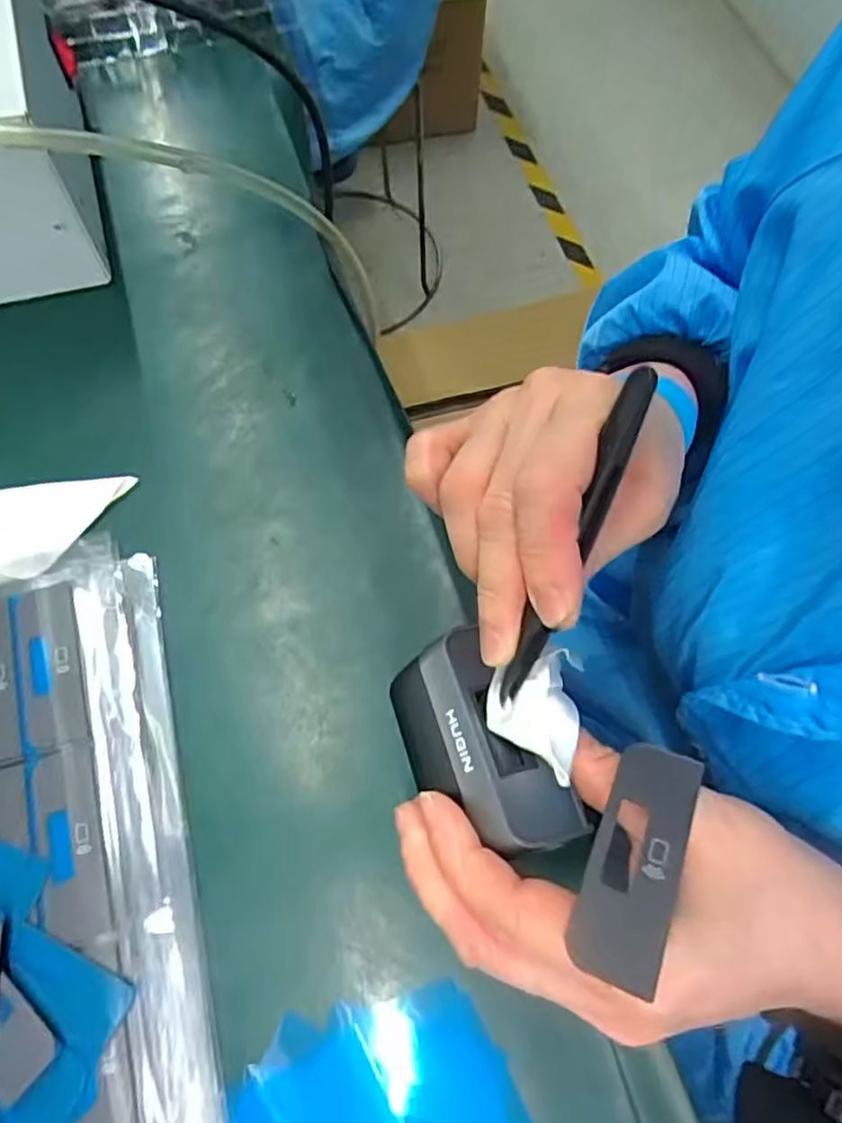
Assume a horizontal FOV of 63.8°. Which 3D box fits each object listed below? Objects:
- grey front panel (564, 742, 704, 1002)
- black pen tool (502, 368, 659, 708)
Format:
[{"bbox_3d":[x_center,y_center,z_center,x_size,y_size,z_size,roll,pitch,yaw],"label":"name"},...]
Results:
[{"bbox_3d":[0.061,0.081,0.191,0.021,0.007,0.068,28,50,9],"label":"grey front panel"},{"bbox_3d":[0.045,-0.004,0.199,0.010,0.008,0.103,23,103,7],"label":"black pen tool"}]

